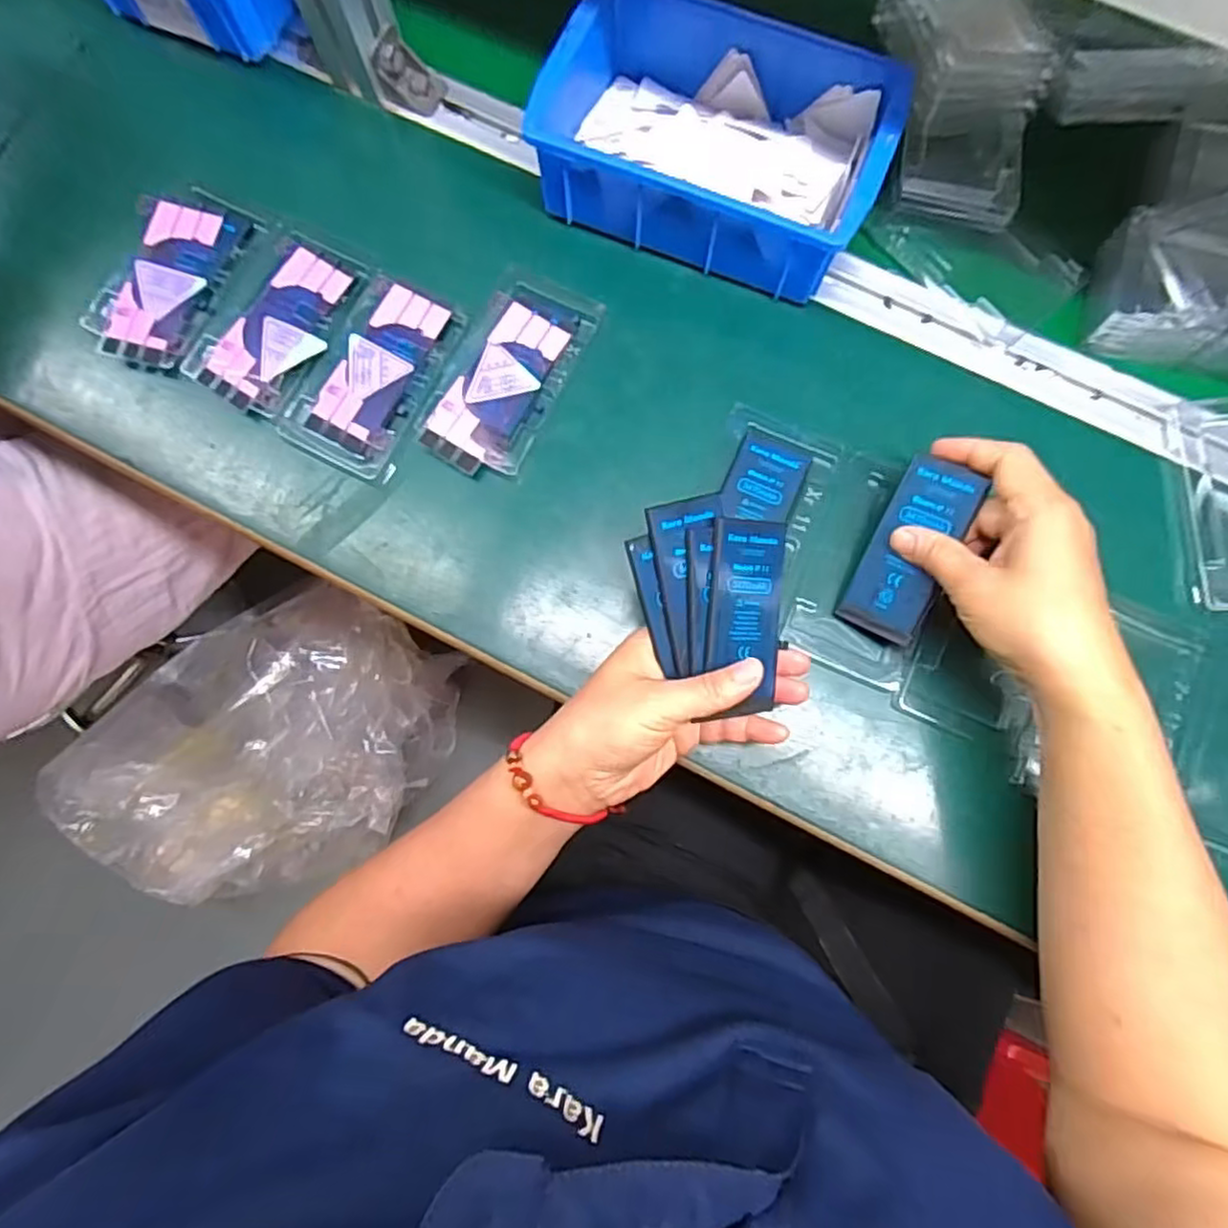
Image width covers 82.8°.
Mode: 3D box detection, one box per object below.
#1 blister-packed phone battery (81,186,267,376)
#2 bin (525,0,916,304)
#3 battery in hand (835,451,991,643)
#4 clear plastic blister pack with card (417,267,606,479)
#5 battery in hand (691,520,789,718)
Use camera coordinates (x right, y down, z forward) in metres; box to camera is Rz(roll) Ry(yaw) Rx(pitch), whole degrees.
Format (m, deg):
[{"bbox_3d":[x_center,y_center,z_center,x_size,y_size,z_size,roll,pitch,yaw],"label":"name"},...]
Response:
[{"bbox_3d":[-0.289,-0.218,0.453,0.073,0.011,0.122,24,82,5],"label":"blister-packed phone battery"},{"bbox_3d":[0.063,-0.295,0.431,0.201,0.060,0.141,22,82,4],"label":"bin"},{"bbox_3d":[0.164,-0.033,0.385,0.045,0.008,0.098,32,106,31],"label":"battery in hand"},{"bbox_3d":[-0.064,-0.150,0.436,0.069,0.007,0.134,26,82,5],"label":"clear plastic blister pack with card"},{"bbox_3d":[0.069,0.000,0.363,0.041,0.004,0.096,1,96,-19],"label":"battery in hand"}]

